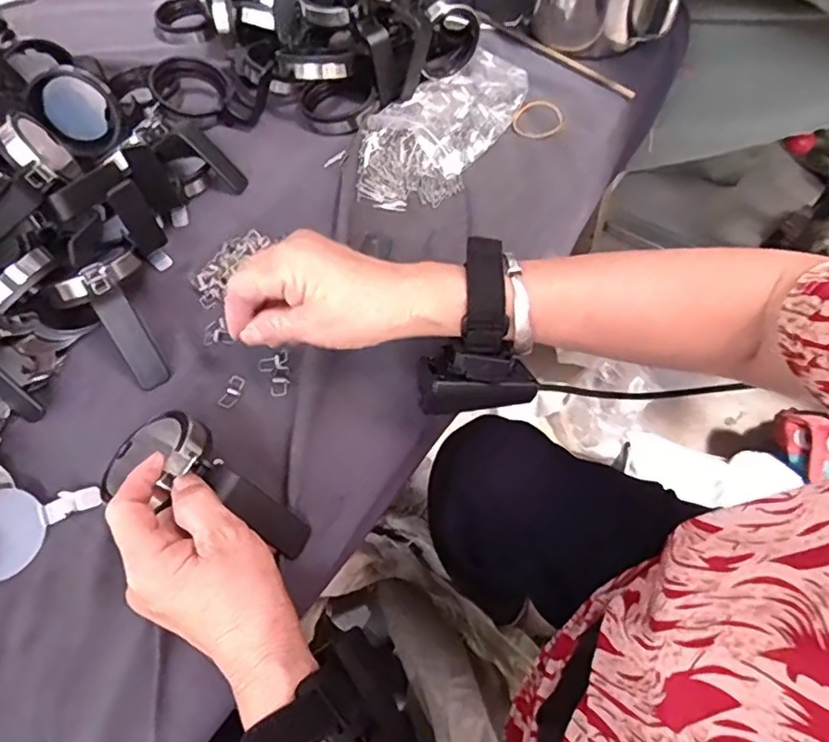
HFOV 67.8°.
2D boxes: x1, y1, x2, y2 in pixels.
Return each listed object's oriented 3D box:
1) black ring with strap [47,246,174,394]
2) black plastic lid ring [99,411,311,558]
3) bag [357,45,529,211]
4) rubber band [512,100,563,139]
[{"bbox_3d":[-0.221,-0.051,0.457,0.068,0.052,0.131,-36,64,-18],"label":"black ring with strap"},{"bbox_3d":[-0.130,0.070,0.377,0.138,0.058,0.063,29,63,10],"label":"black plastic lid ring"},{"bbox_3d":[0.017,-0.231,0.572,0.111,0.026,0.201,26,63,17],"label":"bag"},{"bbox_3d":[0.118,-0.240,0.590,0.047,0.006,0.059,-5,56,11],"label":"rubber band"}]

